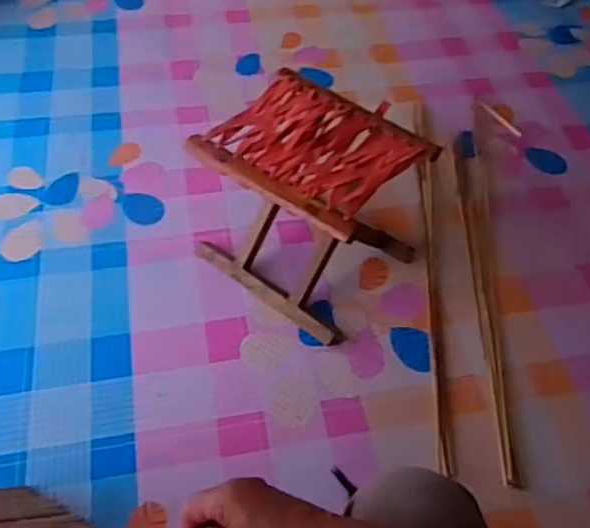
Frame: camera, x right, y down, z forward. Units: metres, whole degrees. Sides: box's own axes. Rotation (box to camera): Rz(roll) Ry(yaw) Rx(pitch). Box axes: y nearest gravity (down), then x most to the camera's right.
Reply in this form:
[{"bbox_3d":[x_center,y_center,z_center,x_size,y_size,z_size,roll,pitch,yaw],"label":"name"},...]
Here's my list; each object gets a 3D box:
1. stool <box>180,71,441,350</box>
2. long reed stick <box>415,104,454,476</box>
[{"bbox_3d":[0.023,-0.093,1.019,0.281,0.268,0.255,35,60,21],"label":"stool"},{"bbox_3d":[0.243,-0.018,1.121,0.025,0.011,0.796,5,53,1],"label":"long reed stick"}]

